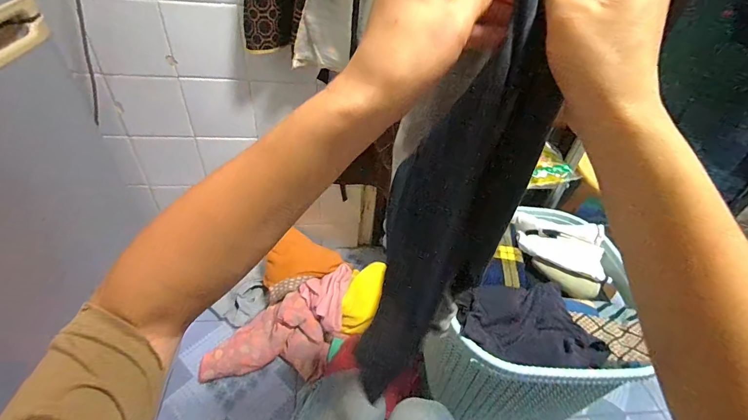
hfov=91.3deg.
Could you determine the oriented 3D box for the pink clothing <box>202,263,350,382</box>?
[{"bbox_3d":[-0.212,0.315,0.909,0.423,0.096,0.215,-31,50,-4],"label":"pink clothing"}]

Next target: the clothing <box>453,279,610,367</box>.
[{"bbox_3d":[0.275,0.207,0.672,0.251,0.046,0.176,-1,43,-7],"label":"clothing"}]

